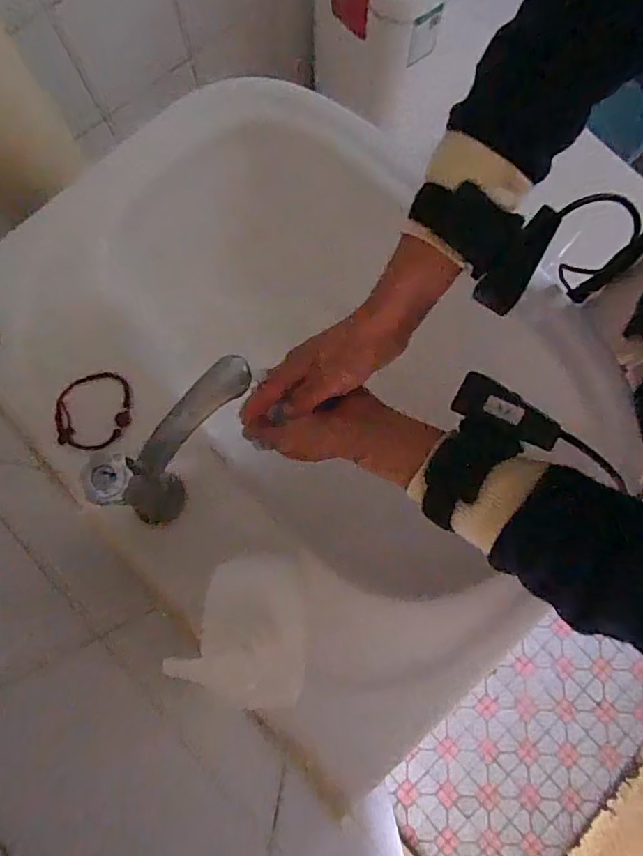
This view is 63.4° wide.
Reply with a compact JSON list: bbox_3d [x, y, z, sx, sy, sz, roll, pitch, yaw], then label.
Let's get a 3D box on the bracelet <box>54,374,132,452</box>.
[{"bbox_3d":[-0.195,-0.015,0.445,0.063,0.012,0.068,0,79,0],"label":"bracelet"}]

